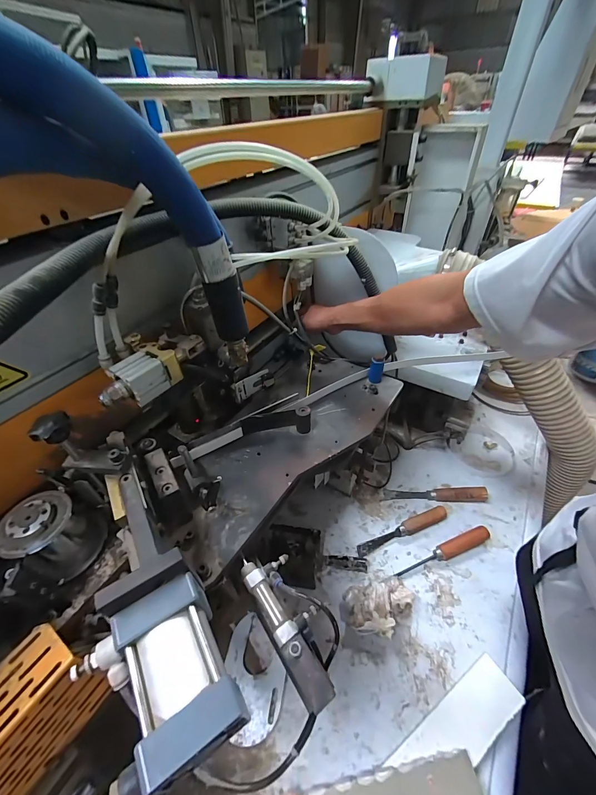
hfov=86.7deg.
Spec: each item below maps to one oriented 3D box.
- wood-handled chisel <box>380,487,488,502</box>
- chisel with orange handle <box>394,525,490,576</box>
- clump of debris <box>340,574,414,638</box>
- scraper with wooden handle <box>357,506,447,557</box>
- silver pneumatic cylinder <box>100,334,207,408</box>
[{"bbox_3d":[0.328,0.233,0.767,0.241,0.041,0.026,2,44,3],"label":"wood-handled chisel"},{"bbox_3d":[0.310,0.329,0.673,0.225,0.029,0.034,-17,46,-16],"label":"chisel with orange handle"},{"bbox_3d":[0.152,0.387,0.594,0.137,0.067,0.102,-10,45,-9],"label":"clump of debris"},{"bbox_3d":[0.234,0.295,0.709,0.227,0.035,0.038,-15,46,-14],"label":"scraper with wooden handle"},{"bbox_3d":[-0.190,-0.042,0.414,0.064,0.042,0.150,29,52,29],"label":"silver pneumatic cylinder"}]

